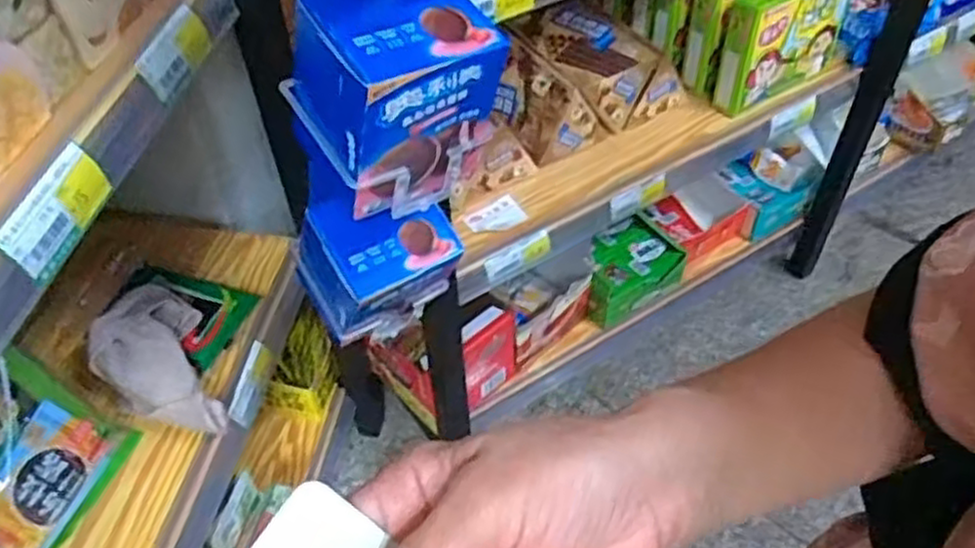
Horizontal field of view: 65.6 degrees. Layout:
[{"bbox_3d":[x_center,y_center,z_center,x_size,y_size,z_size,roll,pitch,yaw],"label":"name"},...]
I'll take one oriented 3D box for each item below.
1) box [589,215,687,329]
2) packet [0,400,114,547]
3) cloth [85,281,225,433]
[{"bbox_3d":[0.192,-0.010,1.074,0.157,0.083,0.103,-29,54,-22],"label":"box"},{"bbox_3d":[-0.339,0.171,0.552,0.016,0.076,0.153,-7,38,30],"label":"packet"},{"bbox_3d":[-0.288,0.070,0.645,0.088,0.040,0.163,-19,51,-14],"label":"cloth"}]

